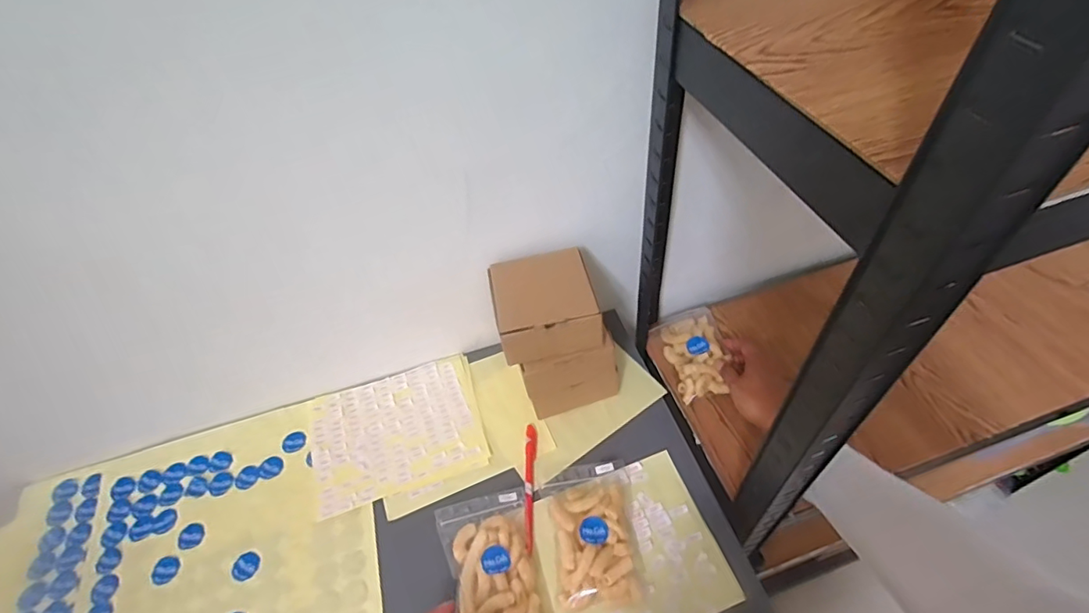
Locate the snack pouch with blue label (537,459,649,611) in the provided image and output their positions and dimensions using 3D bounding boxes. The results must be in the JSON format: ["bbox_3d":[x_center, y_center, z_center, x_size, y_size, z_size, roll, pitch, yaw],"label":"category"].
[{"bbox_3d":[0.049,0.232,0.538,0.091,0.030,0.136,-7,50,0],"label":"snack pouch with blue label"}]

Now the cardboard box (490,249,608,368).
[{"bbox_3d":[0.000,-0.001,0.575,0.112,0.055,0.107,-12,51,-3],"label":"cardboard box"}]

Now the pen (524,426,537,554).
[{"bbox_3d":[-0.018,0.202,0.588,0.014,0.010,0.143,-3,50,4],"label":"pen"}]

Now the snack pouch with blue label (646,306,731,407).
[{"bbox_3d":[0.200,0.061,0.687,0.091,0.033,0.130,-16,50,-7],"label":"snack pouch with blue label"}]

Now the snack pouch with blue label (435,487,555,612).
[{"bbox_3d":[-0.051,0.259,0.523,0.091,0.029,0.137,-15,50,-7],"label":"snack pouch with blue label"}]

